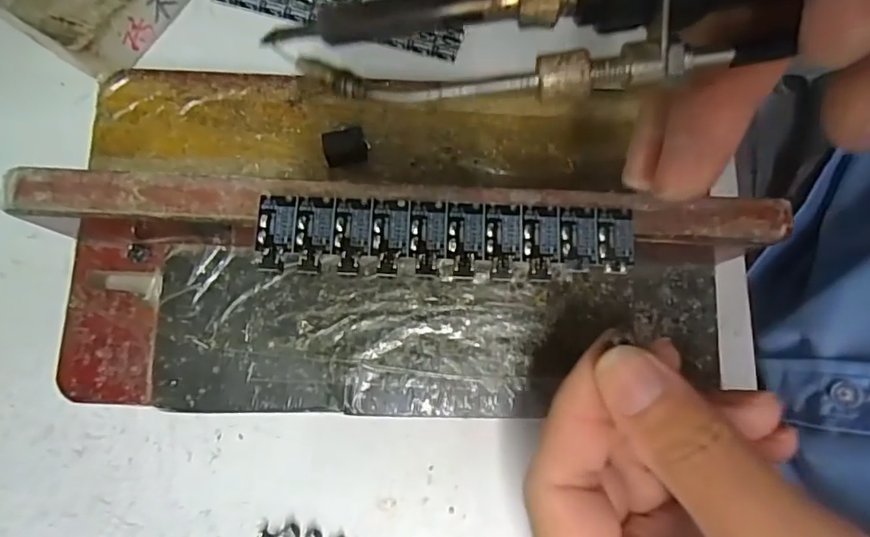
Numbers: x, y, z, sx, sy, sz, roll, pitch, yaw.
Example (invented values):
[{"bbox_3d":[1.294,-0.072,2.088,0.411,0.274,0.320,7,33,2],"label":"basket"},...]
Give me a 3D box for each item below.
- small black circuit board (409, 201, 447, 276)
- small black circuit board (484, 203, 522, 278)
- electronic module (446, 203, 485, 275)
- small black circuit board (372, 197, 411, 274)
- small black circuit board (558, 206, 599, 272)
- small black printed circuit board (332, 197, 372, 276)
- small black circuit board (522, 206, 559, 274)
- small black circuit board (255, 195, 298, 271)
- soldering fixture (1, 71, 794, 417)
[{"bbox_3d":[-0.002,-0.009,0.152,0.010,0.004,0.022,2,79,1],"label":"small black circuit board"},{"bbox_3d":[0.020,-0.008,0.153,0.010,0.004,0.021,2,79,1],"label":"small black circuit board"},{"bbox_3d":[0.009,-0.009,0.152,0.010,0.004,0.021,3,79,1],"label":"electronic module"},{"bbox_3d":[-0.013,-0.009,0.152,0.010,0.004,0.022,1,79,1],"label":"small black circuit board"},{"bbox_3d":[0.041,-0.009,0.153,0.011,0.004,0.019,-1,79,0],"label":"small black circuit board"},{"bbox_3d":[-0.024,-0.010,0.151,0.010,0.004,0.022,2,79,1],"label":"small black printed circuit board"},{"bbox_3d":[0.030,-0.009,0.152,0.010,0.004,0.020,1,79,1],"label":"small black circuit board"},{"bbox_3d":[-0.045,-0.010,0.151,0.011,0.004,0.022,0,79,0],"label":"small black circuit board"},{"bbox_3d":[-0.012,-0.014,0.181,0.236,0.058,0.125,2,79,-1],"label":"soldering fixture"}]

